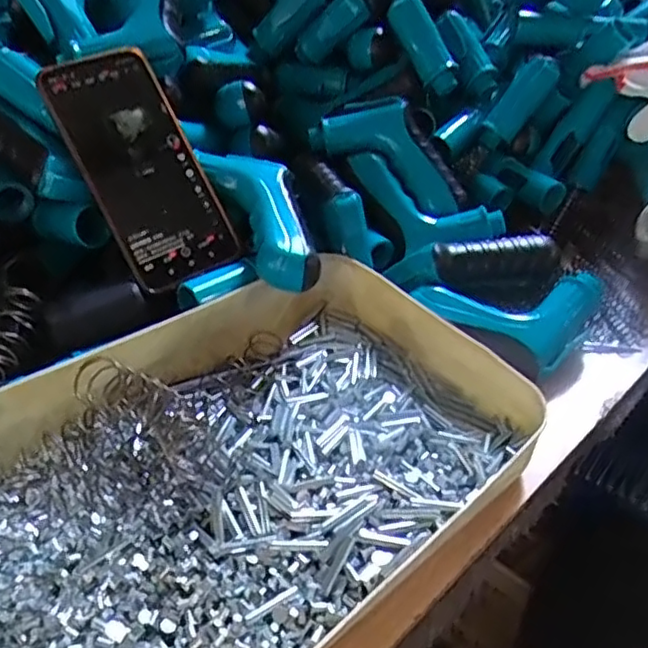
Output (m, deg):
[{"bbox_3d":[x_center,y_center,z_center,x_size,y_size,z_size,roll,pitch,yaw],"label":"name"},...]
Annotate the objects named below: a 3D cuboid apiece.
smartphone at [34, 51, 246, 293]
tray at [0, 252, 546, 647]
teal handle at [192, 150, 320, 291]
[{"bbox_3d":[-0.124,-0.108,0.438,0.080,0.162,0.011,-30,3,-27],"label":"smartphone"},{"bbox_3d":[-0.054,0.074,0.360,0.325,0.058,0.241,-30,44,-27],"label":"tray"},{"bbox_3d":[-0.040,-0.078,0.449,0.057,0.030,0.122,-21,65,-19],"label":"teal handle"}]

